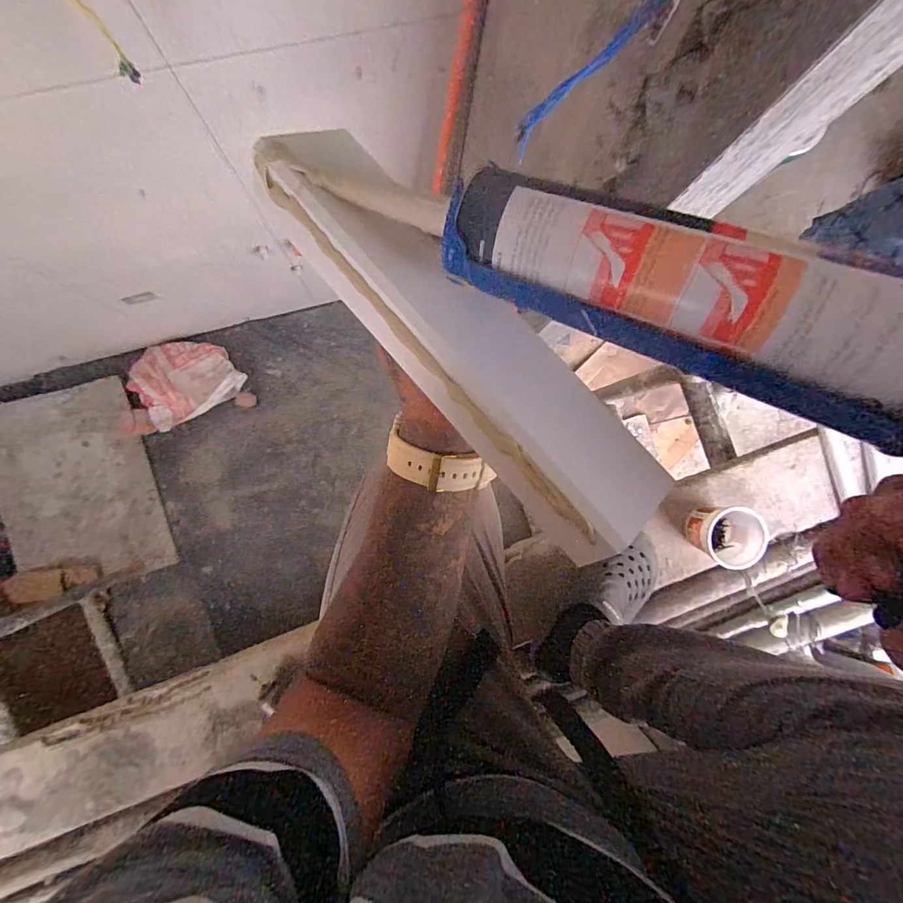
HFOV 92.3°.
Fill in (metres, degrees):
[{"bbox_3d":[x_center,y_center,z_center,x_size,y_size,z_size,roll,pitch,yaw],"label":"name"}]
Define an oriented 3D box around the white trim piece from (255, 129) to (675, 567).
[{"bbox_3d":[0.003,-0.065,0.225,0.070,0.028,0.264,-40,83,-5],"label":"white trim piece"}]

